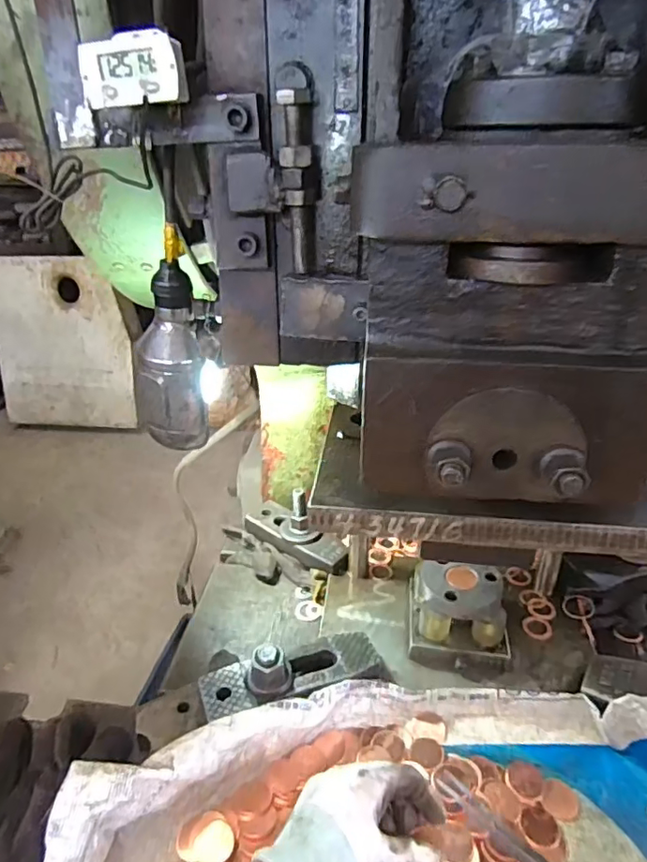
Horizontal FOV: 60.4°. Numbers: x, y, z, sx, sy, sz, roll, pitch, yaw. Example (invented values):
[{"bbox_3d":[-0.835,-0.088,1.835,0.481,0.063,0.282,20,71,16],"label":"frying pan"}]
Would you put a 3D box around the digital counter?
[{"bbox_3d":[-0.124,-0.245,0.375,0.071,0.046,0.027,2,22,7],"label":"digital counter"}]

